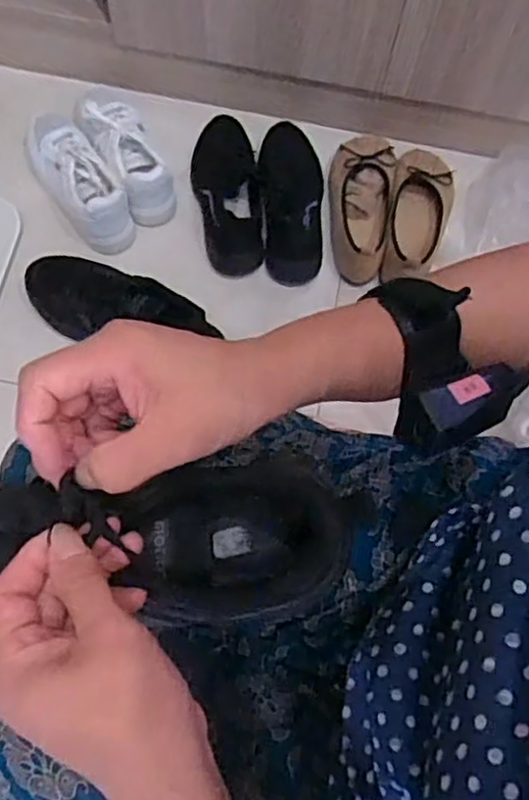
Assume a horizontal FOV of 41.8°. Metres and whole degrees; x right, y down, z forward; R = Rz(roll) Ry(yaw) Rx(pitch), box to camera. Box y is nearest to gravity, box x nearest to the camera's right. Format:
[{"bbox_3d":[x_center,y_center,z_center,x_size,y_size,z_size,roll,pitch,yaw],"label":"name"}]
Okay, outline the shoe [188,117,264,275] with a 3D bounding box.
[{"bbox_3d":[-0.053,-0.294,0.979,0.090,0.058,0.234,-5,72,-3],"label":"shoe"}]

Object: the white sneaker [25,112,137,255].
[{"bbox_3d":[-0.263,-0.310,0.958,0.085,0.070,0.222,-35,76,-12],"label":"white sneaker"}]

